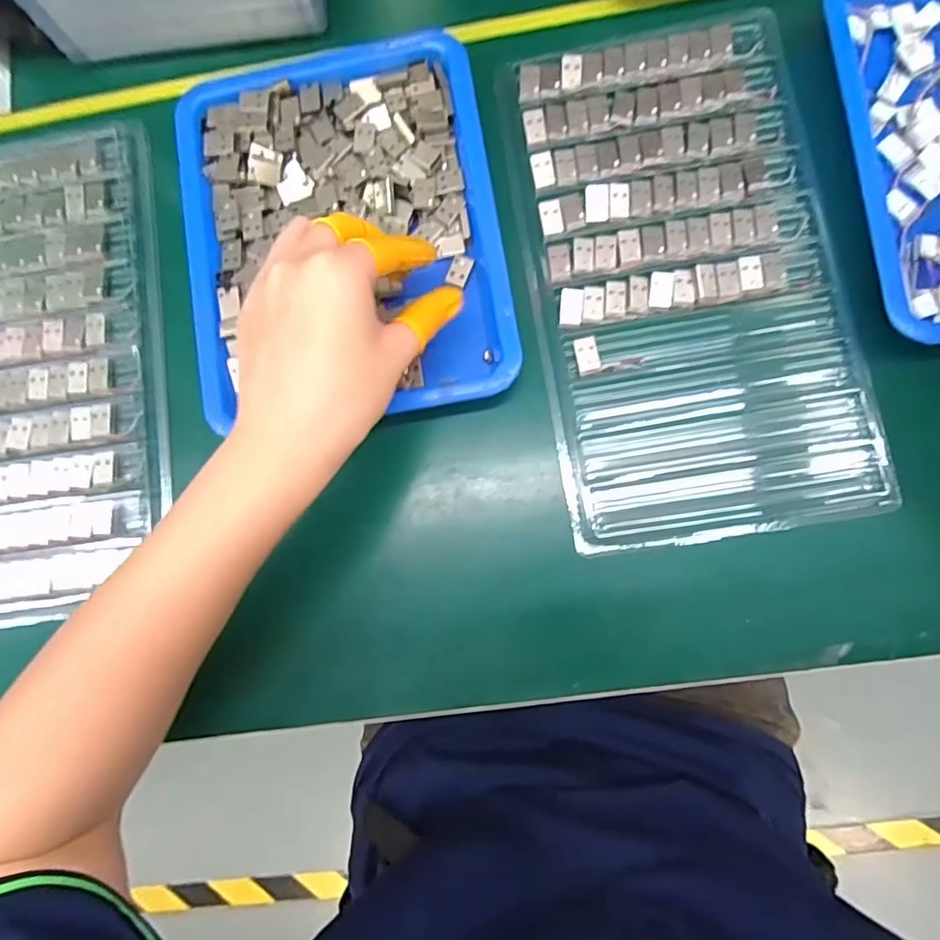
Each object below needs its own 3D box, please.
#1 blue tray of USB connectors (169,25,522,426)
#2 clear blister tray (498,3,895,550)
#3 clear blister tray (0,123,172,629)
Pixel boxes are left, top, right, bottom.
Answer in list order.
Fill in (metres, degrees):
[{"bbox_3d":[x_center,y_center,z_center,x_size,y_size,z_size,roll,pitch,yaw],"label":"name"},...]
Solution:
[{"bbox_3d":[-0.073,-0.135,0.324,0.172,0.024,0.219,-10,82,3],"label":"blue tray of USB connectors"},{"bbox_3d":[0.117,-0.109,0.315,0.160,0.011,0.290,-9,82,4],"label":"clear blister tray"},{"bbox_3d":[-0.263,-0.059,0.338,0.156,0.009,0.289,-8,82,4],"label":"clear blister tray"}]

